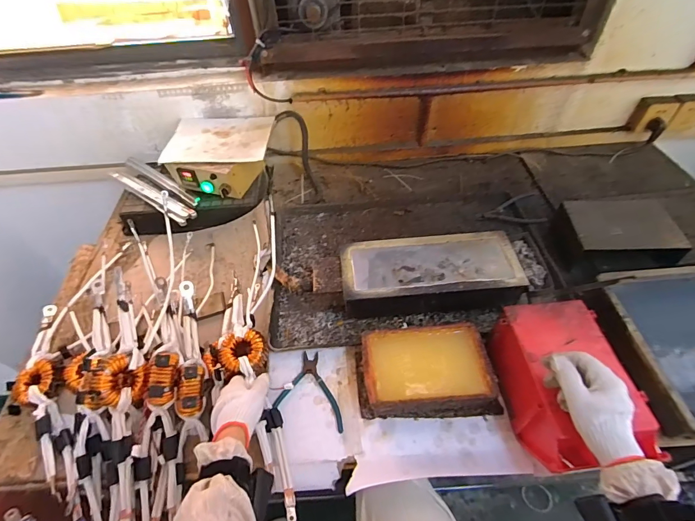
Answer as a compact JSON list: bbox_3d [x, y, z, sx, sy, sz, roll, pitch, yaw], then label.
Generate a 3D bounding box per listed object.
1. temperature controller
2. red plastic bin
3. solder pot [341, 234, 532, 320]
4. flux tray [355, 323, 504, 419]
[{"bbox_3d":[-0.322,-0.274,0.947,0.251,0.097,0.230,0,50,3],"label":"temperature controller"},{"bbox_3d":[0.332,0.189,0.571,0.147,0.111,0.229,-5,50,-2],"label":"red plastic bin"},{"bbox_3d":[0.160,0.030,0.740,0.339,0.088,0.153,-4,50,-1],"label":"solder pot"},{"bbox_3d":[0.130,0.186,0.622,0.224,0.072,0.136,-4,50,0],"label":"flux tray"}]

